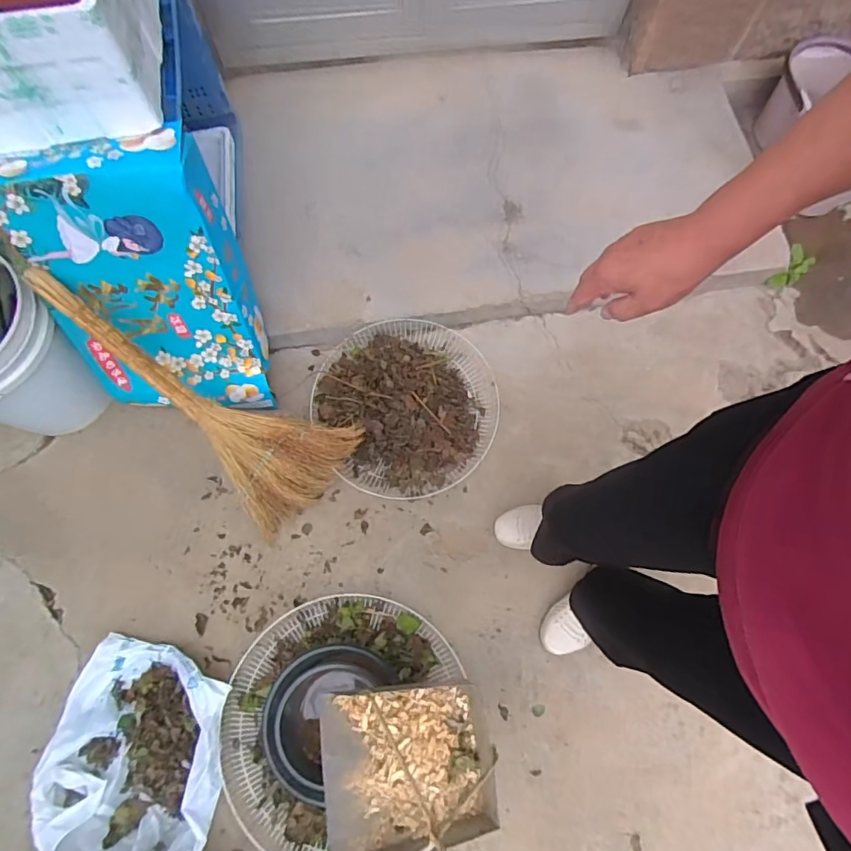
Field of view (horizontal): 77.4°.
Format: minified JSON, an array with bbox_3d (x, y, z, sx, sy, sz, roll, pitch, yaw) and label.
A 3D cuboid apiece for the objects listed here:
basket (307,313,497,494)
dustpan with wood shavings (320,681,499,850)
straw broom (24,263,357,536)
[{"bbox_3d":[-0.041,-0.045,1.223,0.409,0.058,0.402,0,74,-1],"label":"basket"},{"bbox_3d":[-0.025,0.543,0.848,0.267,0.083,0.244,-6,72,-6],"label":"dustpan with wood shavings"},{"bbox_3d":[-0.462,-0.044,1.049,0.638,0.113,0.272,39,74,-23],"label":"straw broom"}]

